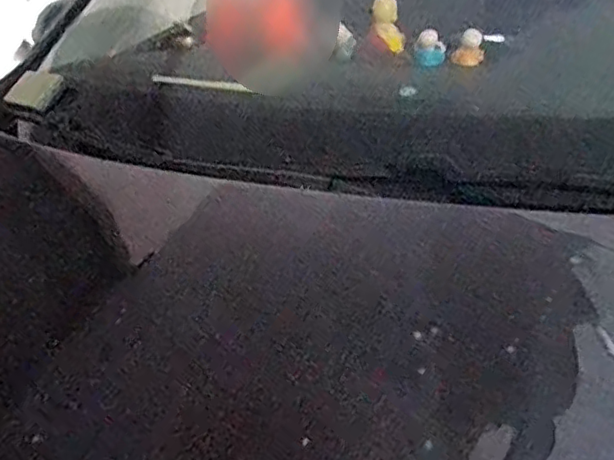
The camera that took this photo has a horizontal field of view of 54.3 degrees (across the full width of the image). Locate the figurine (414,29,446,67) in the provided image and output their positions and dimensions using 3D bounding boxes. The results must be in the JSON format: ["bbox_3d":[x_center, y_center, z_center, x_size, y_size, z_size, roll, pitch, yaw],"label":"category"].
[{"bbox_3d":[0.170,-0.252,0.828,0.041,0.045,0.026,1,31,12],"label":"figurine"}]

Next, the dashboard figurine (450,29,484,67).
[{"bbox_3d":[0.214,-0.244,0.798,0.041,0.049,0.028,4,32,16],"label":"dashboard figurine"}]

